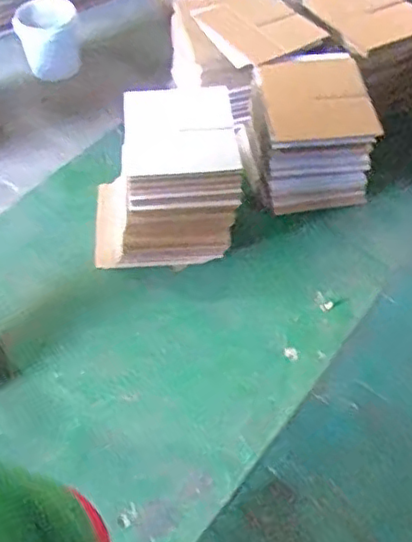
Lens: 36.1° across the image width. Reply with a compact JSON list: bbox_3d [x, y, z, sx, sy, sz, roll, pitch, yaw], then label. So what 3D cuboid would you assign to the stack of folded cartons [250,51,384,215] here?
[{"bbox_3d":[0.303,-0.410,1.910,0.336,0.331,0.362,-5,52,-3],"label":"stack of folded cartons"}]

